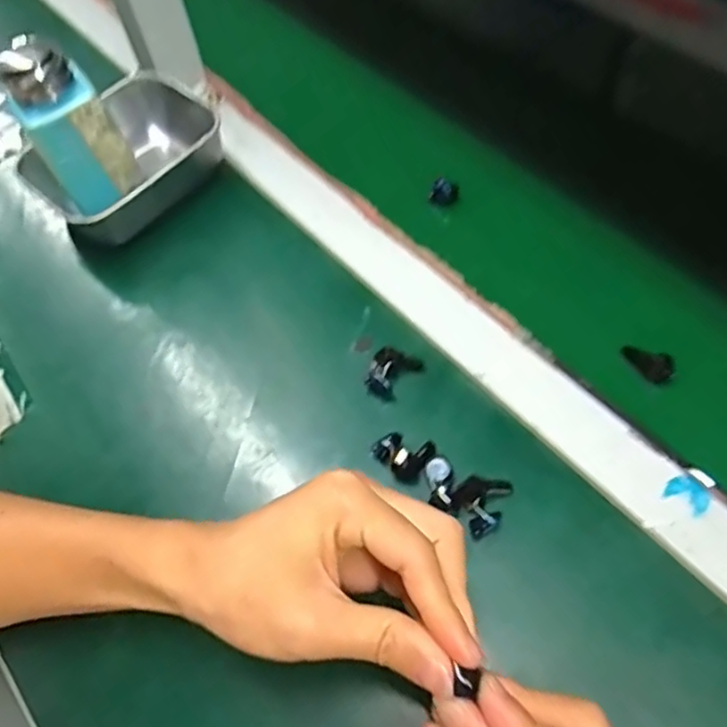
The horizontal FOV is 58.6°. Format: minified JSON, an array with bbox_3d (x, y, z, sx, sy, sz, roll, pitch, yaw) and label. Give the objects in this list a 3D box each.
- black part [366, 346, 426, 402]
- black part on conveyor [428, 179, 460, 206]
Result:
[{"bbox_3d":[0.018,0.006,0.397,0.028,0.012,0.031,25,65,18],"label":"black part"},{"bbox_3d":[0.059,-0.124,0.471,0.021,0.016,0.011,0,60,5],"label":"black part on conveyor"}]

